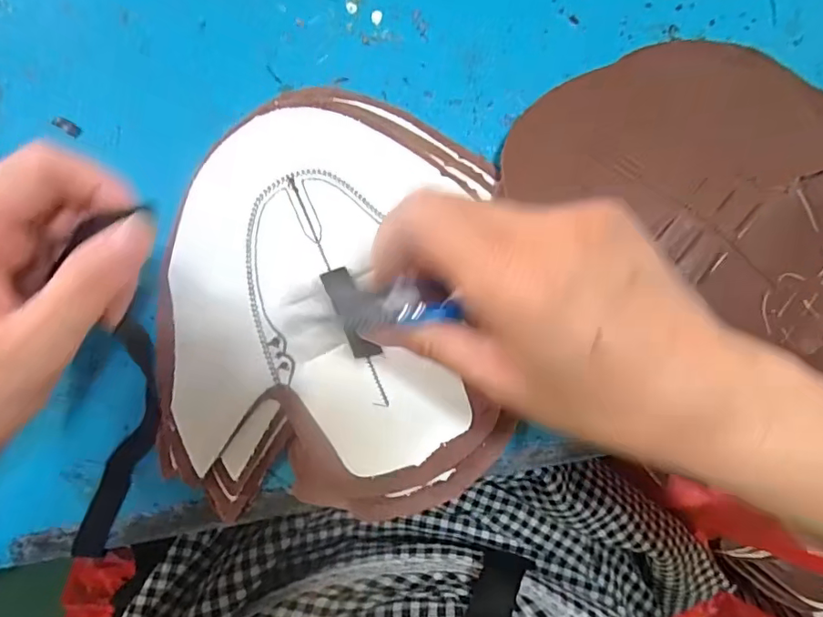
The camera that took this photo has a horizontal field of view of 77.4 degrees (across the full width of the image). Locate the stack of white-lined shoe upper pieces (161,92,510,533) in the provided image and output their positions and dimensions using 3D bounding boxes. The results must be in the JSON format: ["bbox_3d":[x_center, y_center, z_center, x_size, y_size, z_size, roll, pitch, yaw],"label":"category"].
[{"bbox_3d":[-0.036,-0.002,0.239,0.151,0.016,0.190,0,87,-6],"label":"stack of white-lined shoe upper pieces"}]

